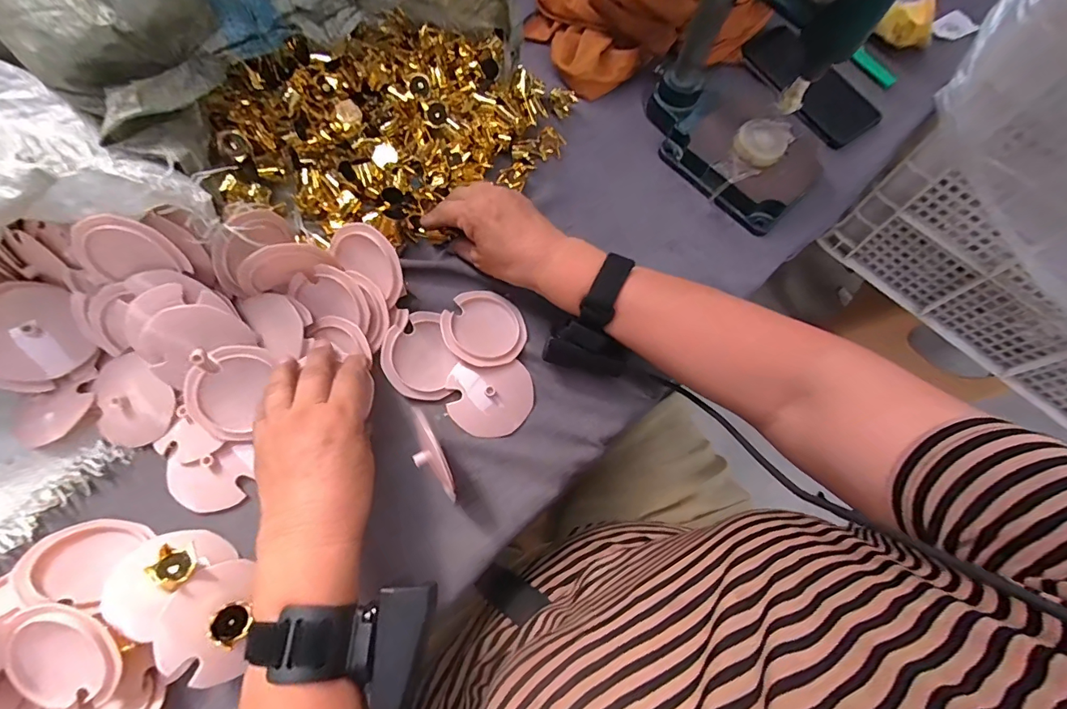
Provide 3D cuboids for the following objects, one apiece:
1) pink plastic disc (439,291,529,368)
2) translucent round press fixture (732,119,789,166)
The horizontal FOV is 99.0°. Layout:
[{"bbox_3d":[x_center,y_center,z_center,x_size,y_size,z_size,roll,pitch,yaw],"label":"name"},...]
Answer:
[{"bbox_3d":[-0.043,-0.024,0.410,0.071,0.013,0.068,1,73,-4],"label":"pink plastic disc"},{"bbox_3d":[0.229,-0.214,0.459,0.049,0.017,0.044,34,73,6],"label":"translucent round press fixture"}]

